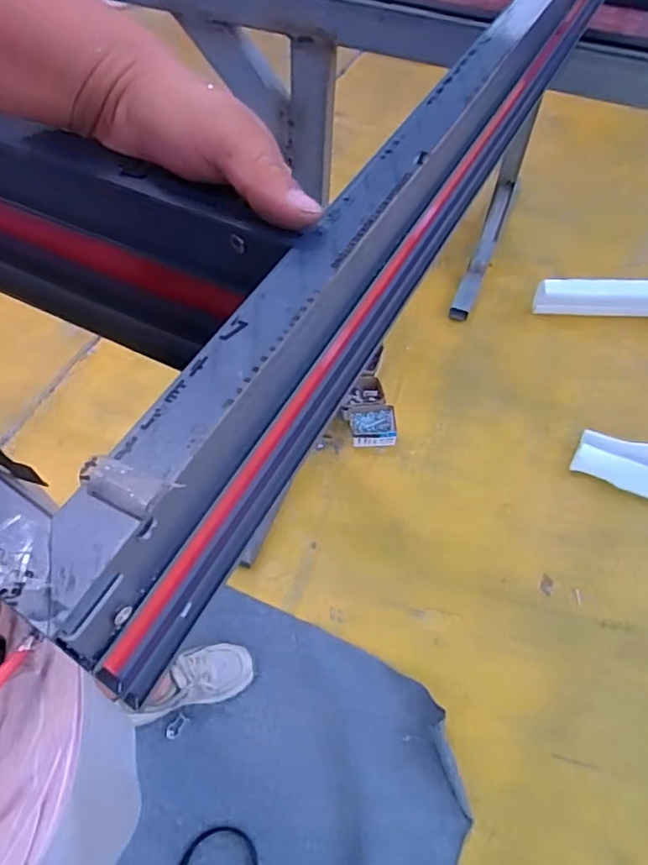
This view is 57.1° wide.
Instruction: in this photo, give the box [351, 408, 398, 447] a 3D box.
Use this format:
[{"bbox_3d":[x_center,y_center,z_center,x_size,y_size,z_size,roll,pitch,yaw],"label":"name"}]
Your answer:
[{"bbox_3d":[0.122,-0.015,1.521,0.118,0.052,0.105,-1,54,-1],"label":"box"}]

